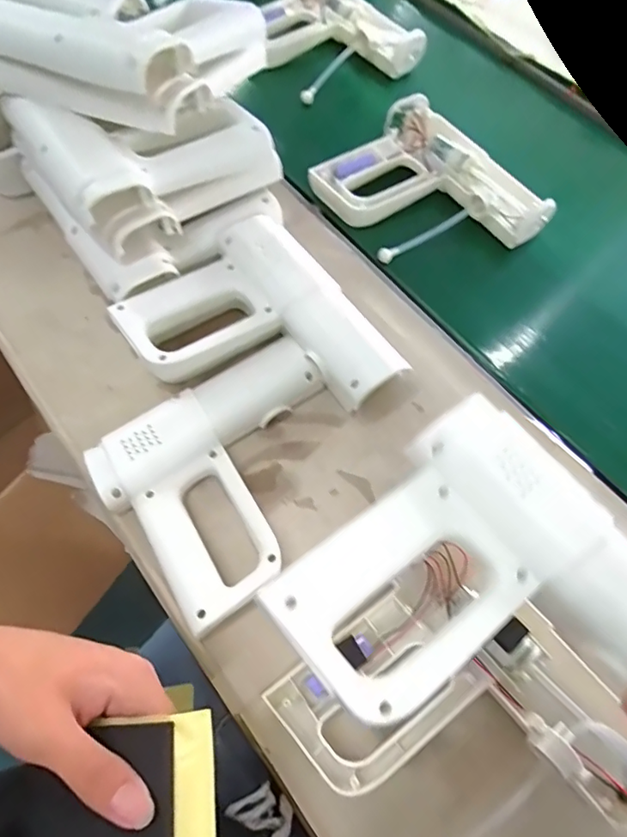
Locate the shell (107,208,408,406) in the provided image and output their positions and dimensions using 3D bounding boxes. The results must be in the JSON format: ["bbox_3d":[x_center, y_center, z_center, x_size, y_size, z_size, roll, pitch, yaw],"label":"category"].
[{"bbox_3d":[-0.042,-0.076,0.450,0.188,0.057,0.195,-37,71,-18],"label":"shell"}]

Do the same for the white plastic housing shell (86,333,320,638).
[{"bbox_3d":[-0.058,0.037,0.427,0.199,0.030,0.169,-38,71,-18],"label":"white plastic housing shell"}]

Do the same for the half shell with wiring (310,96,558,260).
[{"bbox_3d":[0.127,-0.251,0.567,0.185,0.030,0.209,-32,69,-16],"label":"half shell with wiring"}]

